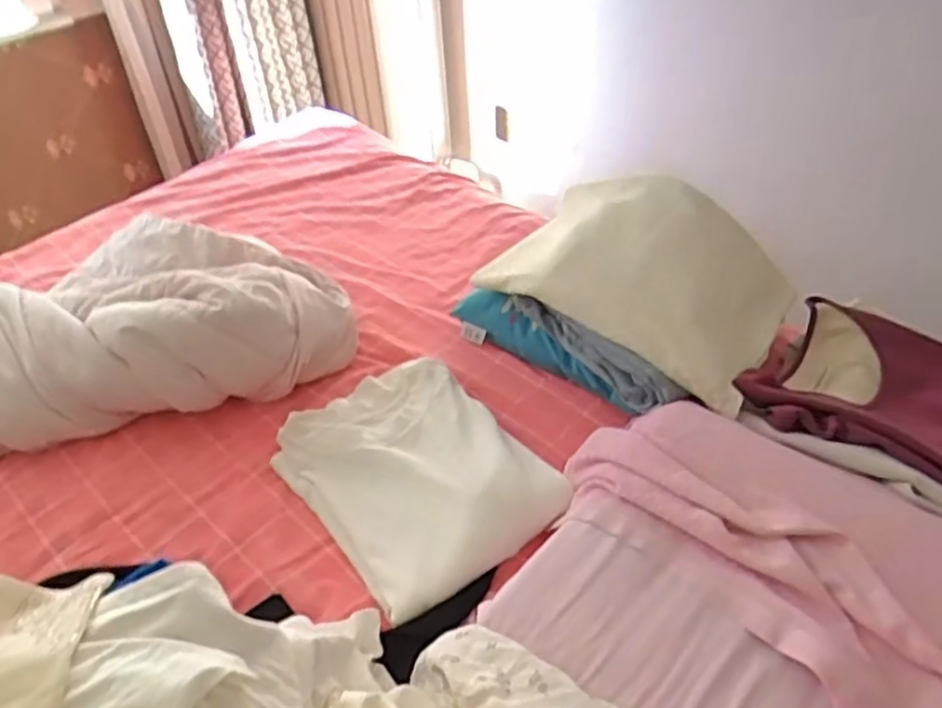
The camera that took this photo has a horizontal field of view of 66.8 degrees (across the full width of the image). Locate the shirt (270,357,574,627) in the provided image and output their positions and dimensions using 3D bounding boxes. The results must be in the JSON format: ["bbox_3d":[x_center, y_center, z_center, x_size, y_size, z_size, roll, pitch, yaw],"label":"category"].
[{"bbox_3d":[-0.067,0.129,0.850,0.249,0.044,0.324,-29,48,-25],"label":"shirt"}]

